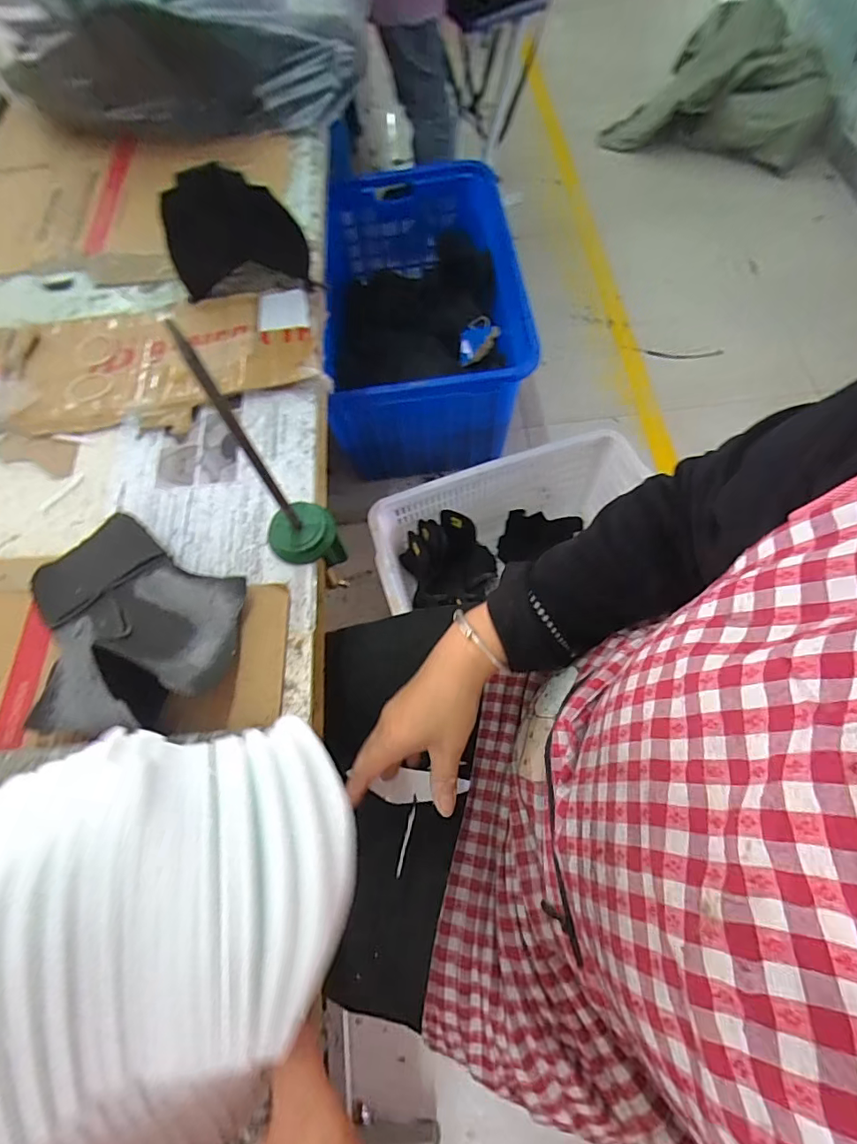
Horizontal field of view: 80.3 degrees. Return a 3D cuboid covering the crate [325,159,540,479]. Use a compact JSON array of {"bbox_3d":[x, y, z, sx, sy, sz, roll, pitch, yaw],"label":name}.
[{"bbox_3d":[-0.024,-0.634,1.310,0.493,0.338,0.742,-5,66,3],"label":"crate"}]

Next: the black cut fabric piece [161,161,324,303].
[{"bbox_3d":[-0.216,-0.377,0.567,0.162,0.127,0.041,4,65,5],"label":"black cut fabric piece"}]

